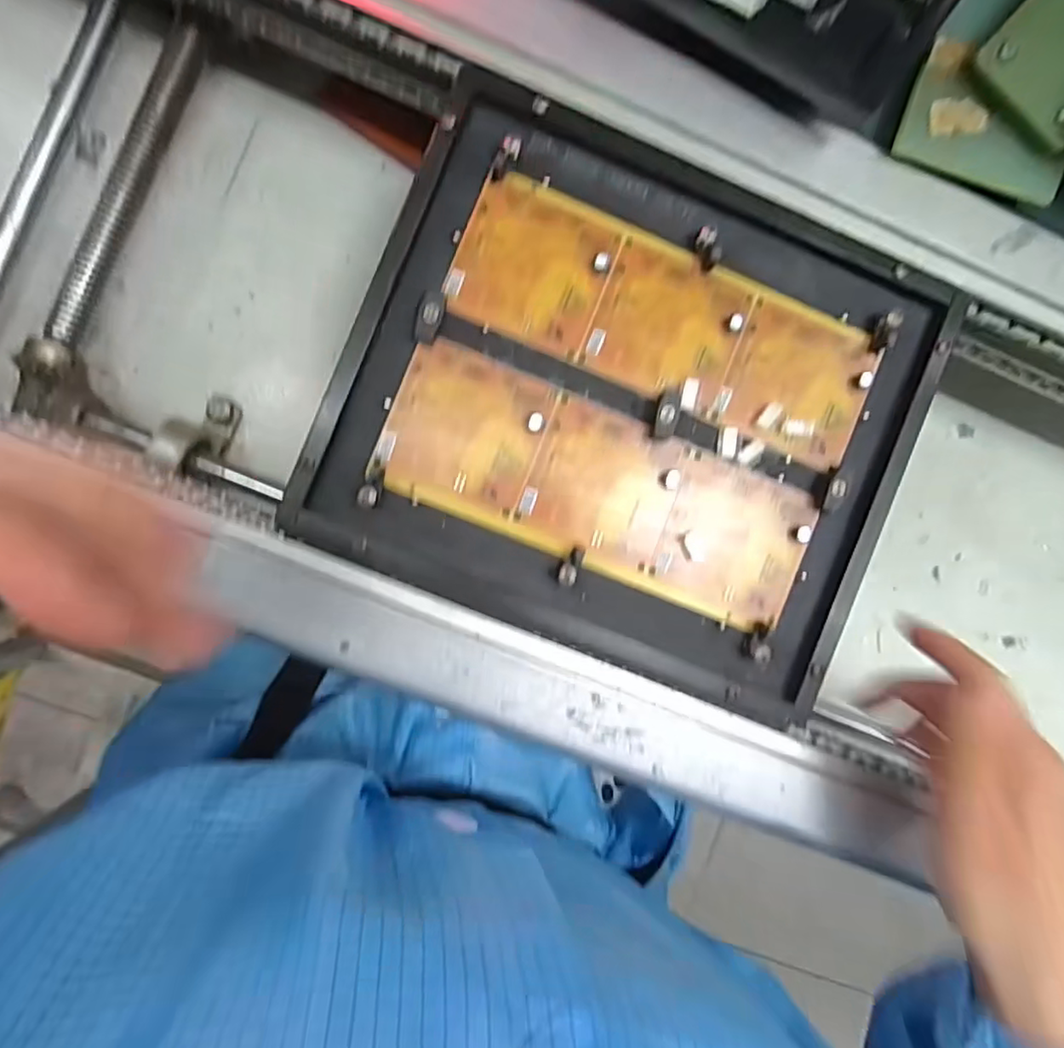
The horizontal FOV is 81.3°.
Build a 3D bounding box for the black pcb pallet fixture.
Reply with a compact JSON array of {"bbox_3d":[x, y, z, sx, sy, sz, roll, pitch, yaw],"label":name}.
[{"bbox_3d":[0.050,-0.056,0.298,0.263,0.014,0.232,22,89,-4],"label":"black pcb pallet fixture"}]

